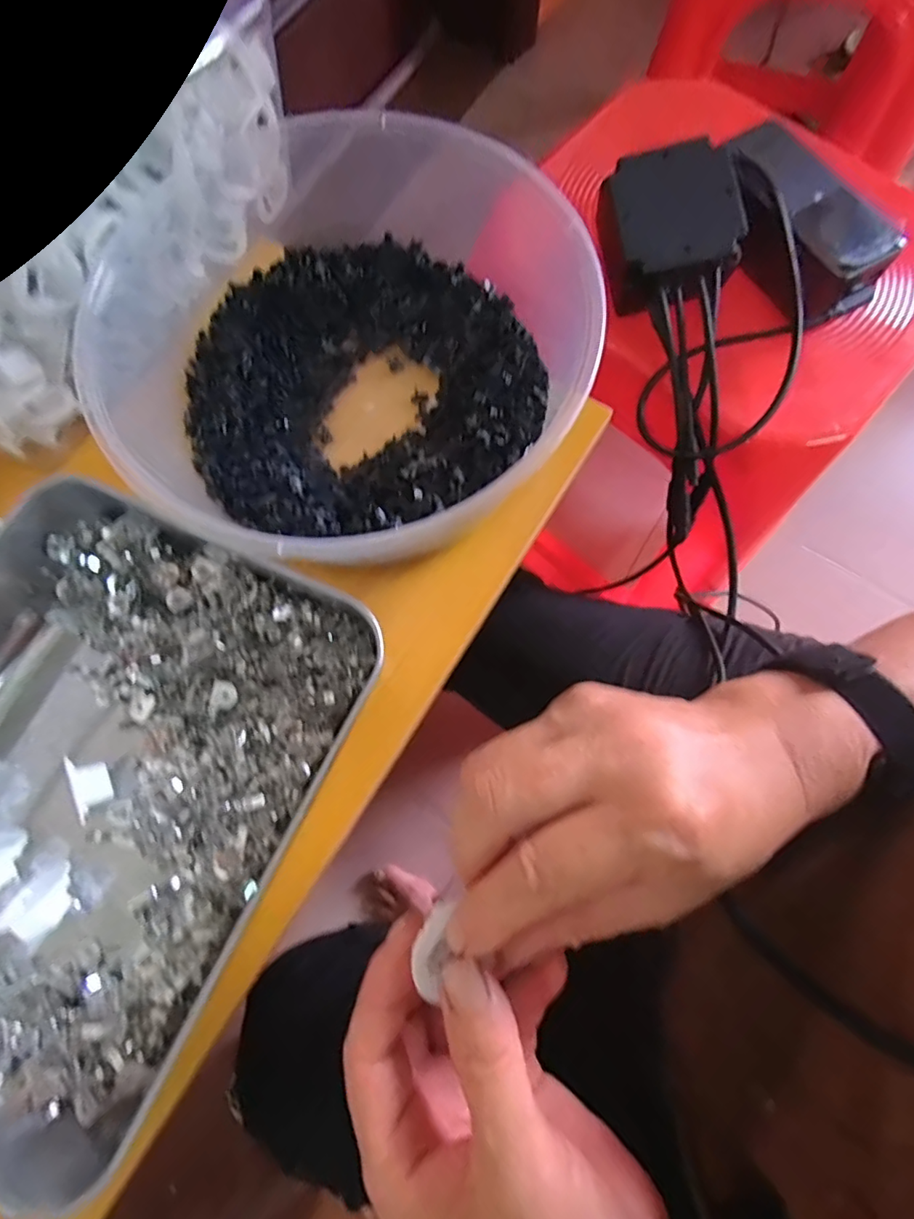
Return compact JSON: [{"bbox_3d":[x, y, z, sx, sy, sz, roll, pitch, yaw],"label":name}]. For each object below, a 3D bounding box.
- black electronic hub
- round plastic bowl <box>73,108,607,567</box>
[{"bbox_3d":[0.136,-0.245,0.364,0.081,0.043,0.086,-15,91,4],"label":"black electronic hub"},{"bbox_3d":[-0.064,-0.141,0.306,0.251,0.090,0.234,0,74,1],"label":"round plastic bowl"}]

